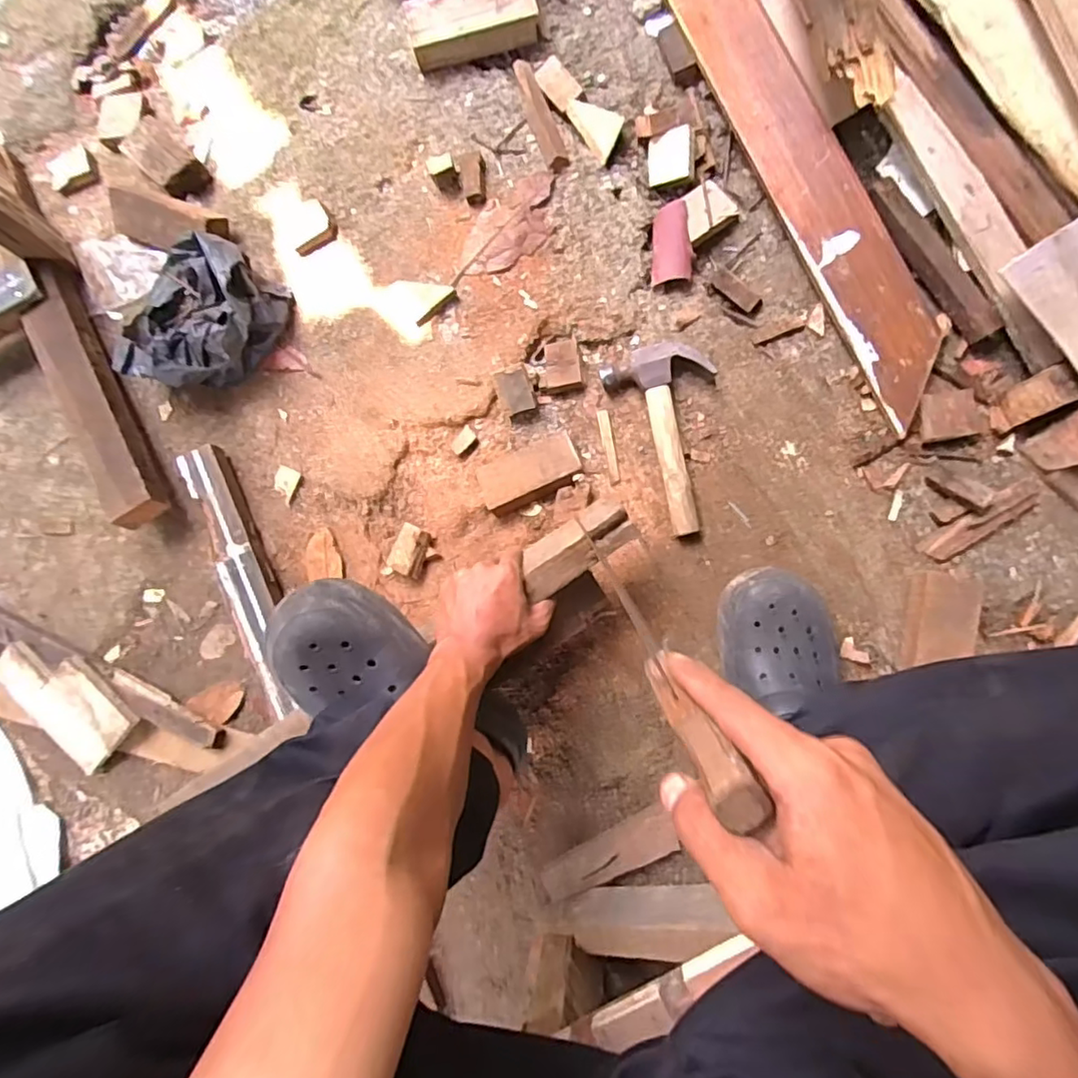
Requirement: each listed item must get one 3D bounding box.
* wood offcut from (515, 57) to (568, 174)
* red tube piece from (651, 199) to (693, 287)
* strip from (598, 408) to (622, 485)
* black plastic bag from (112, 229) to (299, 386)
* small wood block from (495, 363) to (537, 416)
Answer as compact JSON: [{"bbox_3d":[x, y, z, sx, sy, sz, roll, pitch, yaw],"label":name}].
[{"bbox_3d":[0.000,-0.516,0.744,0.027,0.016,0.149,-21,82,4],"label":"wood offcut"},{"bbox_3d":[0.156,-0.350,0.721,0.045,0.011,0.101,1,85,6],"label":"red tube piece"},{"bbox_3d":[0.082,-0.108,0.719,0.012,0.004,0.088,-10,83,5],"label":"strip"},{"bbox_3d":[-0.414,-0.269,0.732,0.176,0.086,0.185,41,90,8],"label":"black plastic bag"},{"bbox_3d":[-0.026,-0.176,0.724,0.038,0.025,0.051,-21,107,1],"label":"small wood block"}]

